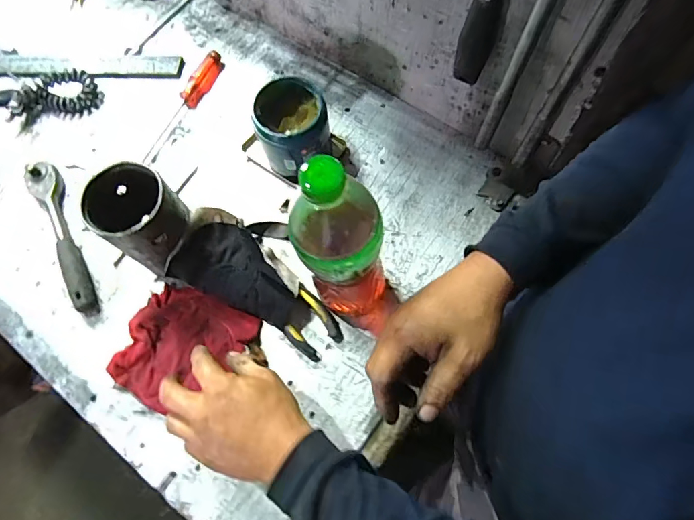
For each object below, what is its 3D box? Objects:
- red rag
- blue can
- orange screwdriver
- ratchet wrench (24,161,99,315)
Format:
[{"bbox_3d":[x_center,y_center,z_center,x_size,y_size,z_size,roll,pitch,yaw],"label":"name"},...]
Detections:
[{"bbox_3d":[-0.196,0.103,0.507,0.136,0.033,0.139,23,73,10],"label":"red rag"},{"bbox_3d":[-0.066,-0.165,0.564,0.085,0.106,0.093,-1,70,2],"label":"blue can"},{"bbox_3d":[-0.238,-0.228,0.642,0.028,0.027,0.197,25,73,11],"label":"orange screwdriver"},{"bbox_3d":[-0.379,-0.033,0.579,0.039,0.031,0.236,-26,71,-7],"label":"ratchet wrench"}]

